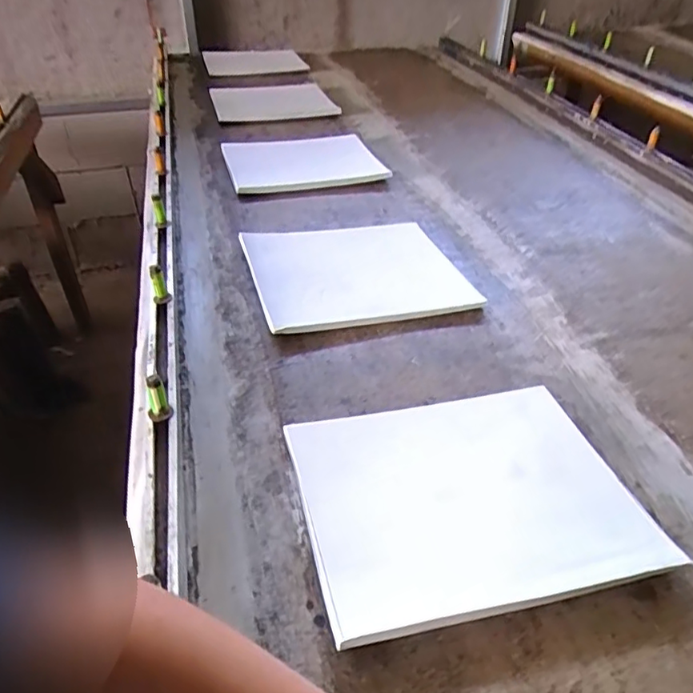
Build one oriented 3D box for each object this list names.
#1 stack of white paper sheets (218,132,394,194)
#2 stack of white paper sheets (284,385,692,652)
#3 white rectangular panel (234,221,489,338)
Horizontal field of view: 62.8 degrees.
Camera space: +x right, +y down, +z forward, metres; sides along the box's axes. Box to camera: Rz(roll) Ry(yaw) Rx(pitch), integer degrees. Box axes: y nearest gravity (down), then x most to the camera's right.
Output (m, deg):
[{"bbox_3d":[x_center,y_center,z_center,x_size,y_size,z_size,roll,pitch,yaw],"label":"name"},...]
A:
[{"bbox_3d":[-0.085,-0.339,1.047,0.270,0.019,0.224,-14,41,-18],"label":"stack of white paper sheets"},{"bbox_3d":[0.099,0.127,0.490,0.265,0.020,0.209,-8,39,-11],"label":"stack of white paper sheets"},{"bbox_3d":[0.007,-0.099,0.756,0.255,0.026,0.233,-11,40,-14],"label":"white rectangular panel"}]

